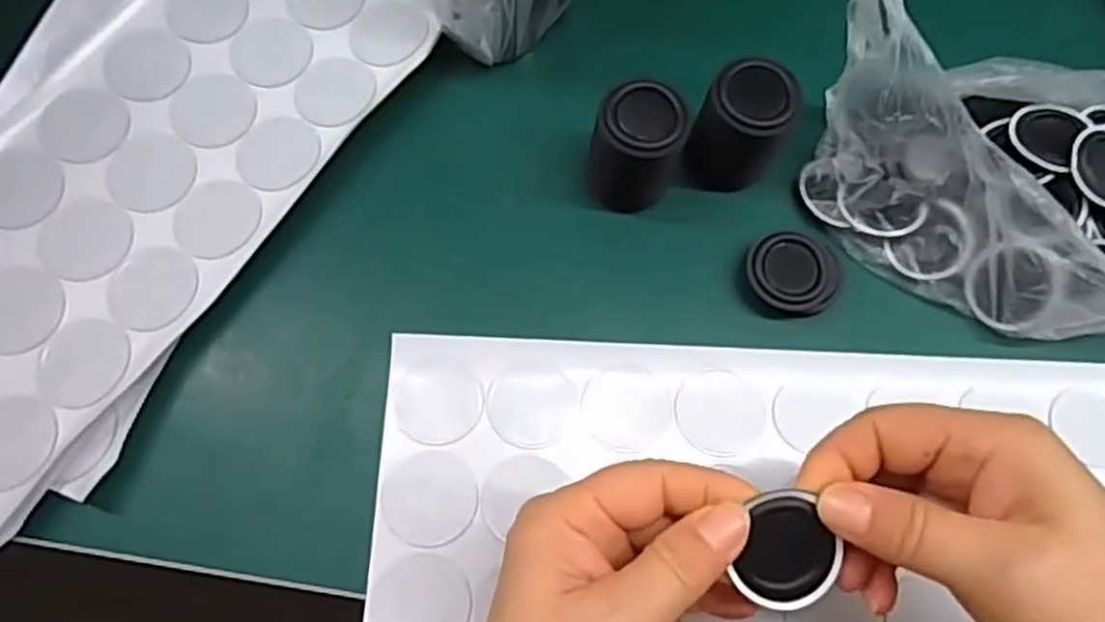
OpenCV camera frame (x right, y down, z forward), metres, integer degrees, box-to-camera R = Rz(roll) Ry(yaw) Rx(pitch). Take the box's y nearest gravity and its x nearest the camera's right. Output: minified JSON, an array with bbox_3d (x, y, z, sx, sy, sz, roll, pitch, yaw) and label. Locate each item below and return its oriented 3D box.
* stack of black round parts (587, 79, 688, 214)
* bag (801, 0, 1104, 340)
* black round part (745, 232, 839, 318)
[{"bbox_3d":[0.039,-0.068,0.347,0.046,0.066,0.038,17,72,1],"label":"stack of black round parts"},{"bbox_3d":[0.215,-0.063,0.328,0.181,0.080,0.136,-6,73,-7],"label":"bag"},{"bbox_3d":[0.109,-0.016,0.347,0.040,0.014,0.038,1,70,-2],"label":"black round part"}]

